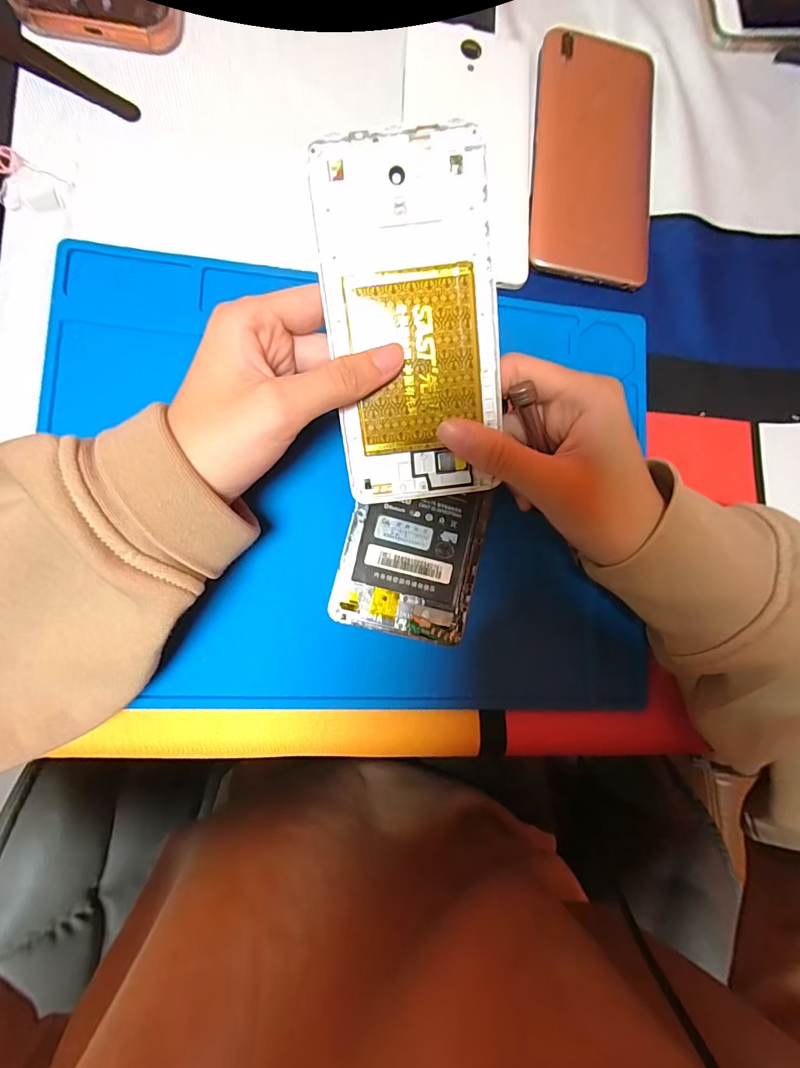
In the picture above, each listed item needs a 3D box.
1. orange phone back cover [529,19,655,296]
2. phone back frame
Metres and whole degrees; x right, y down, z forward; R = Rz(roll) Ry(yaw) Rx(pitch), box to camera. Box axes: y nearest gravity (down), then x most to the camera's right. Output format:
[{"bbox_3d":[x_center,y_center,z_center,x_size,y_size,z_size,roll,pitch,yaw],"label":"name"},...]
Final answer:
[{"bbox_3d":[0.117,-0.225,0.267,0.074,0.007,0.154,4,86,-8],"label":"orange phone back cover"},{"bbox_3d":[0.006,-0.086,0.191,0.071,0.004,0.141,-7,106,0],"label":"phone back frame"}]

